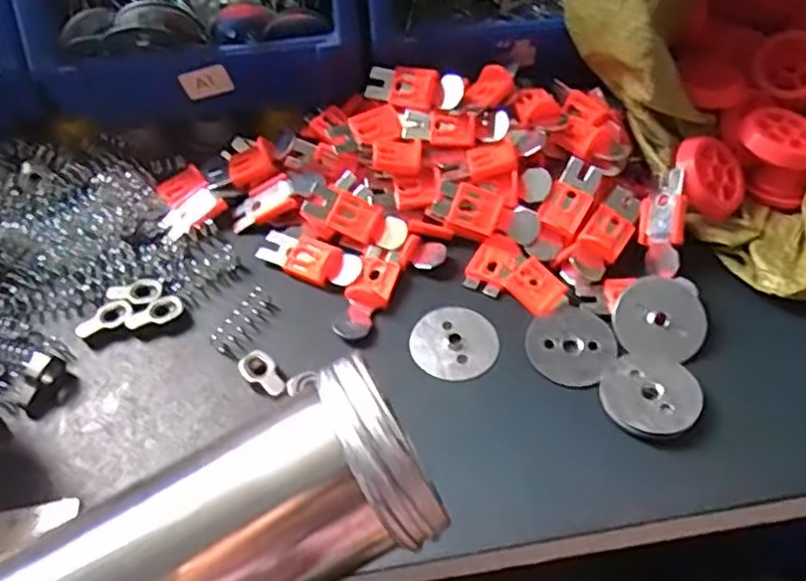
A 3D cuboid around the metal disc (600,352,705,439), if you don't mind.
[{"bbox_3d":[0.123,0.051,0.332,0.045,0.005,0.044,-1,52,1],"label":"metal disc"}]

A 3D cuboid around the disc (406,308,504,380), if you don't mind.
[{"bbox_3d":[0.028,0.028,0.363,0.046,0.004,0.043,-1,52,1],"label":"disc"}]

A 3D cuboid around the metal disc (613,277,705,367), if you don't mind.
[{"bbox_3d":[0.136,0.015,0.356,0.045,0.005,0.048,-3,67,6],"label":"metal disc"}]

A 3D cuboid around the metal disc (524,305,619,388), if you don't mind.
[{"bbox_3d":[0.090,0.029,0.357,0.046,0.004,0.045,-1,52,1],"label":"metal disc"}]

